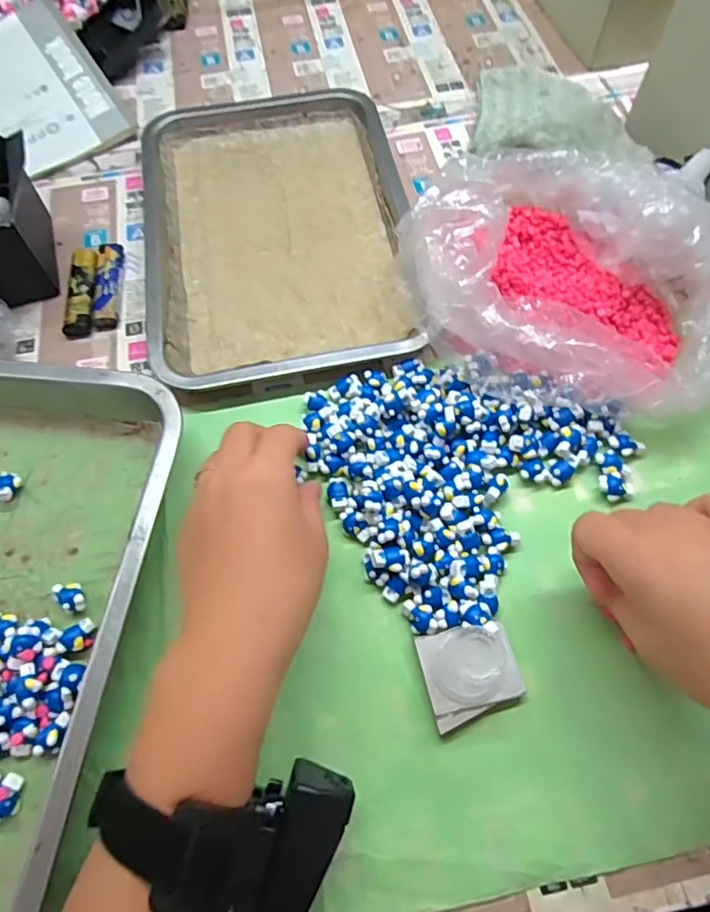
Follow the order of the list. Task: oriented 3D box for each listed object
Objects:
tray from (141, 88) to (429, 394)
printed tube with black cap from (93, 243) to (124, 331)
[{"bbox_3d":[-0.064,-0.195,0.453,0.205,0.022,0.313,-10,63,-3],"label":"tray"},{"bbox_3d":[-0.194,-0.135,0.434,0.017,0.012,0.084,-8,63,-2],"label":"printed tube with black cap"}]

